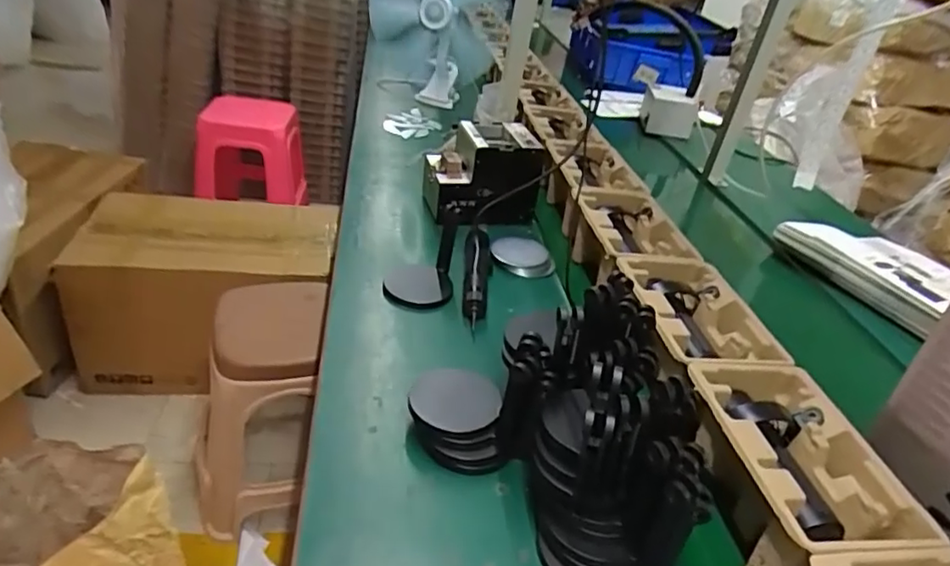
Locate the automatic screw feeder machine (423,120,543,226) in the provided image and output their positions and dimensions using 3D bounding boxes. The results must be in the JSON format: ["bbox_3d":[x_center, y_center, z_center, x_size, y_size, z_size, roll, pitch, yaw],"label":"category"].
[{"bbox_3d":[0.012,-0.202,1.108,0.198,0.156,0.149,5,30,-12],"label":"automatic screw feeder machine"}]

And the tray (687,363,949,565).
[{"bbox_3d":[0.309,0.191,0.608,0.149,0.099,0.221,3,30,-15],"label":"tray"}]

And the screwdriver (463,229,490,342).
[{"bbox_3d":[0.003,-0.019,0.928,0.045,0.037,0.267,10,29,-3],"label":"screwdriver"}]

